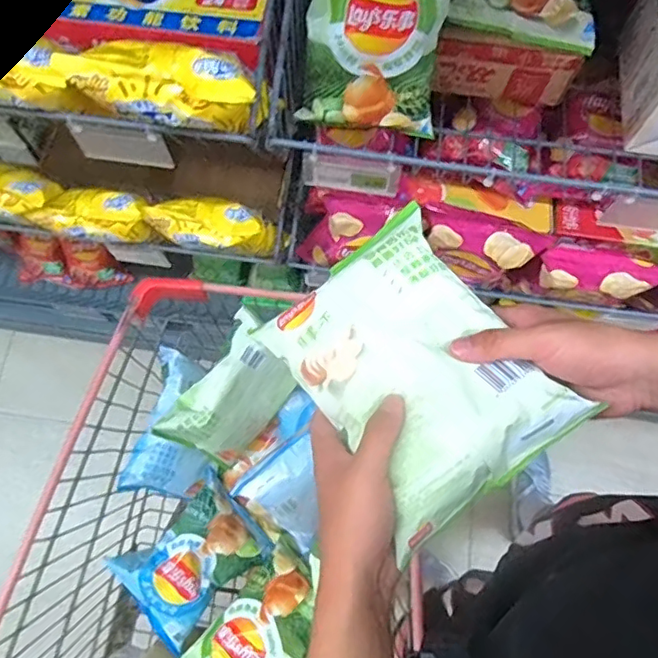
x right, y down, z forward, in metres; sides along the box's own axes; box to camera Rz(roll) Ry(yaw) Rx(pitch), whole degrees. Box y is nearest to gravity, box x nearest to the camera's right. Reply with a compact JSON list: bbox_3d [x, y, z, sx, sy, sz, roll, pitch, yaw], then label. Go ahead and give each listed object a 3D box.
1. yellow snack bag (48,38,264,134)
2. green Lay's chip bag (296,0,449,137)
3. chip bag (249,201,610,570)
[{"bbox_3d":[-0.146,-0.223,0.524,0.175,0.057,0.062,11,73,3],"label":"yellow snack bag"},{"bbox_3d":[0.049,-0.304,0.597,0.145,0.194,0.034,5,41,2],"label":"green Lay's chip bag"},{"bbox_3d":[0.057,0.026,0.412,0.145,0.055,0.199,-38,65,-1],"label":"chip bag"}]

